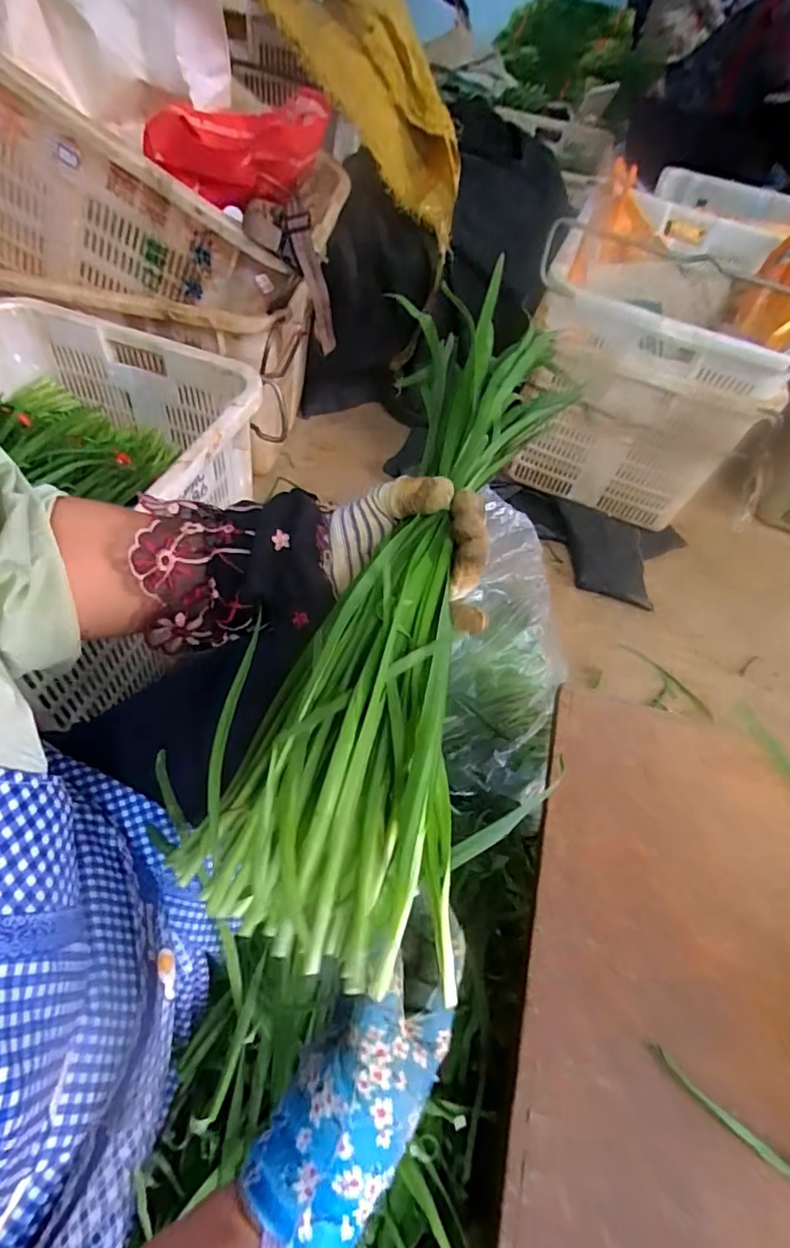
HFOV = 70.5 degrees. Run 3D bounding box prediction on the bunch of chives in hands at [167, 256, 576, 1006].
[{"bbox_3d":[0.008,-0.036,0.332,0.134,0.067,0.411,15,65,6],"label":"bunch of chives in hands"}]

